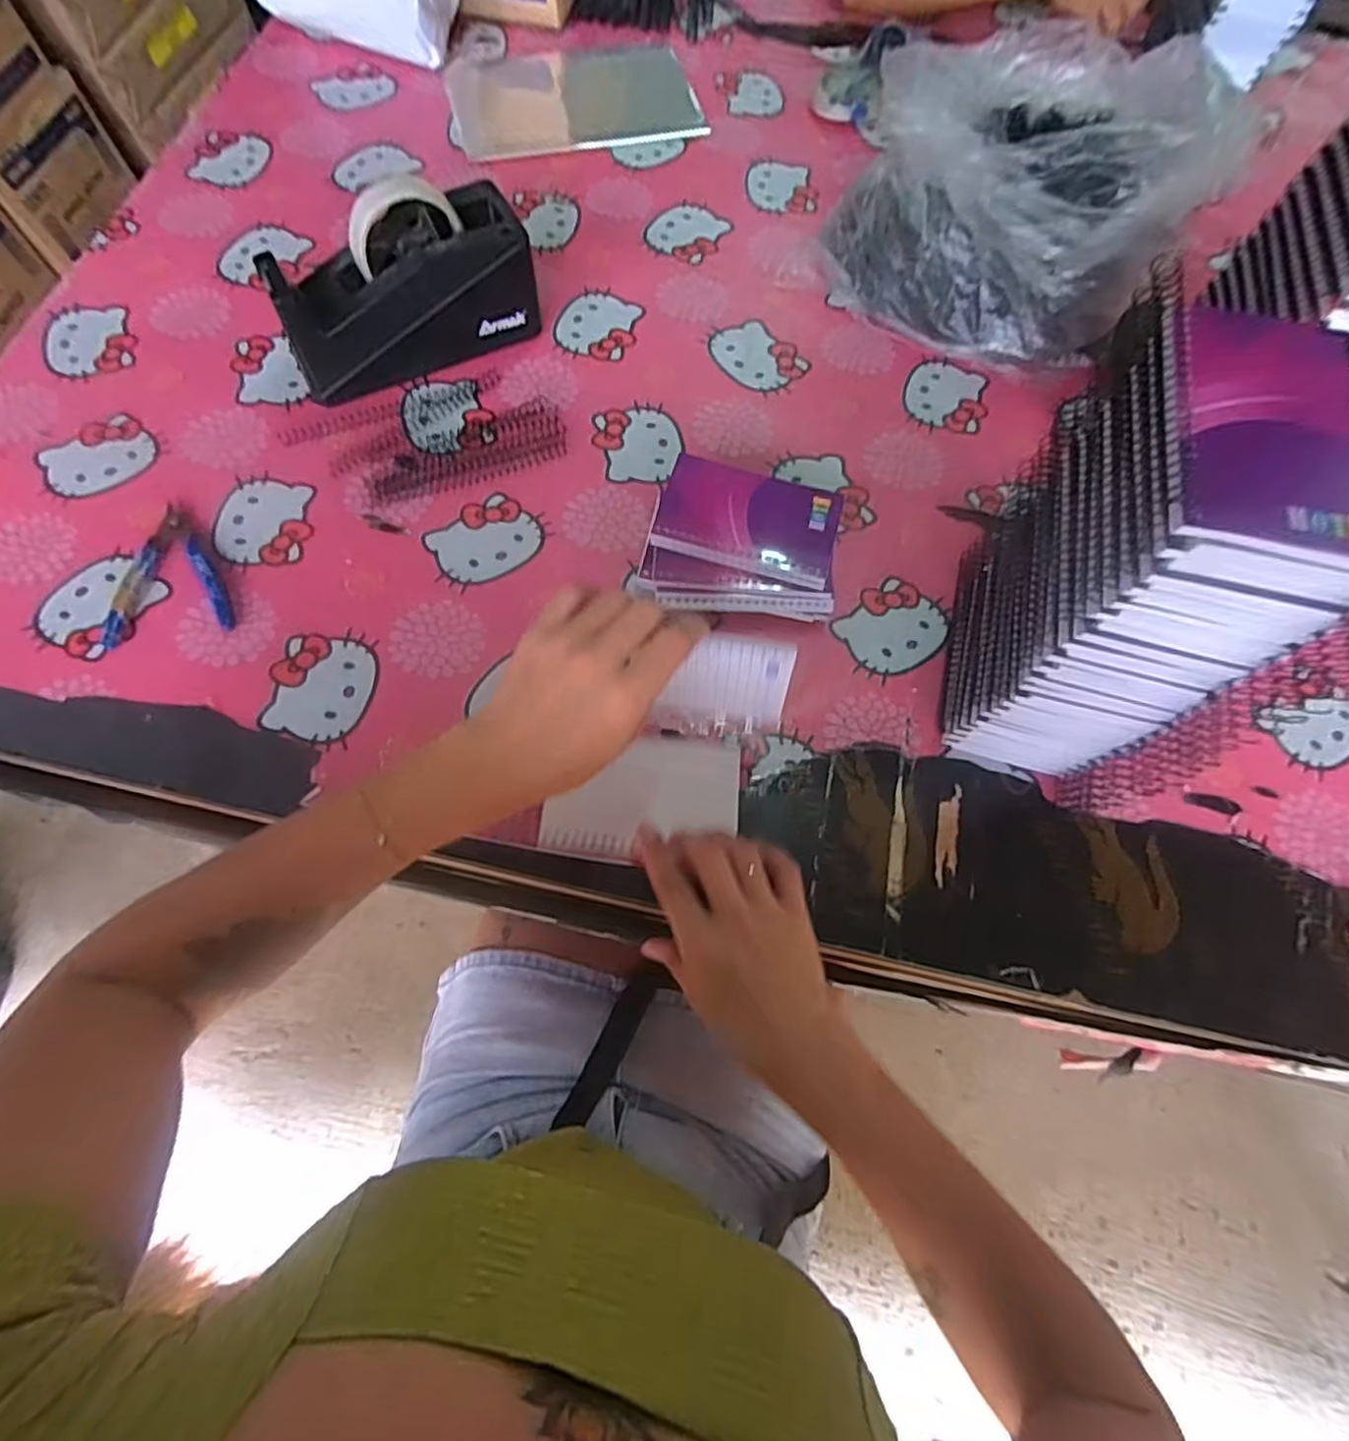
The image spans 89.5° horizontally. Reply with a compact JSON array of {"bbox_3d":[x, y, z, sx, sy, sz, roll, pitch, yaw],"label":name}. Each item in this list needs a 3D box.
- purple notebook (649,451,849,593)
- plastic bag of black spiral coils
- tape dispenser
[{"bbox_3d":[0.054,-0.148,0.496,0.127,0.008,0.075,13,79,-4],"label":"purple notebook"},{"bbox_3d":[0.293,-0.451,0.572,0.260,0.175,0.223,35,71,12],"label":"plastic bag of black spiral coils"},{"bbox_3d":[-0.213,-0.340,0.541,0.199,0.110,0.070,-29,72,-13],"label":"tape dispenser"}]

